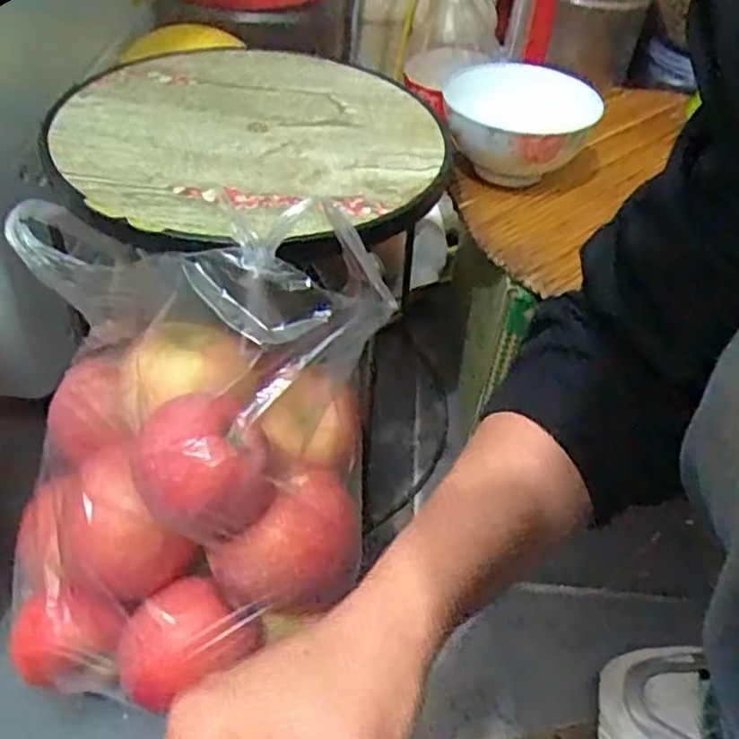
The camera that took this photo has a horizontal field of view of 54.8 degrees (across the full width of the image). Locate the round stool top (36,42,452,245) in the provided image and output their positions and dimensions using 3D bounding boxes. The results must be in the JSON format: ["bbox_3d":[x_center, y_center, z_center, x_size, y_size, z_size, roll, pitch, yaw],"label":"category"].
[{"bbox_3d":[-0.081,-0.168,0.501,0.265,0.018,0.267,3,45,-3],"label":"round stool top"}]

